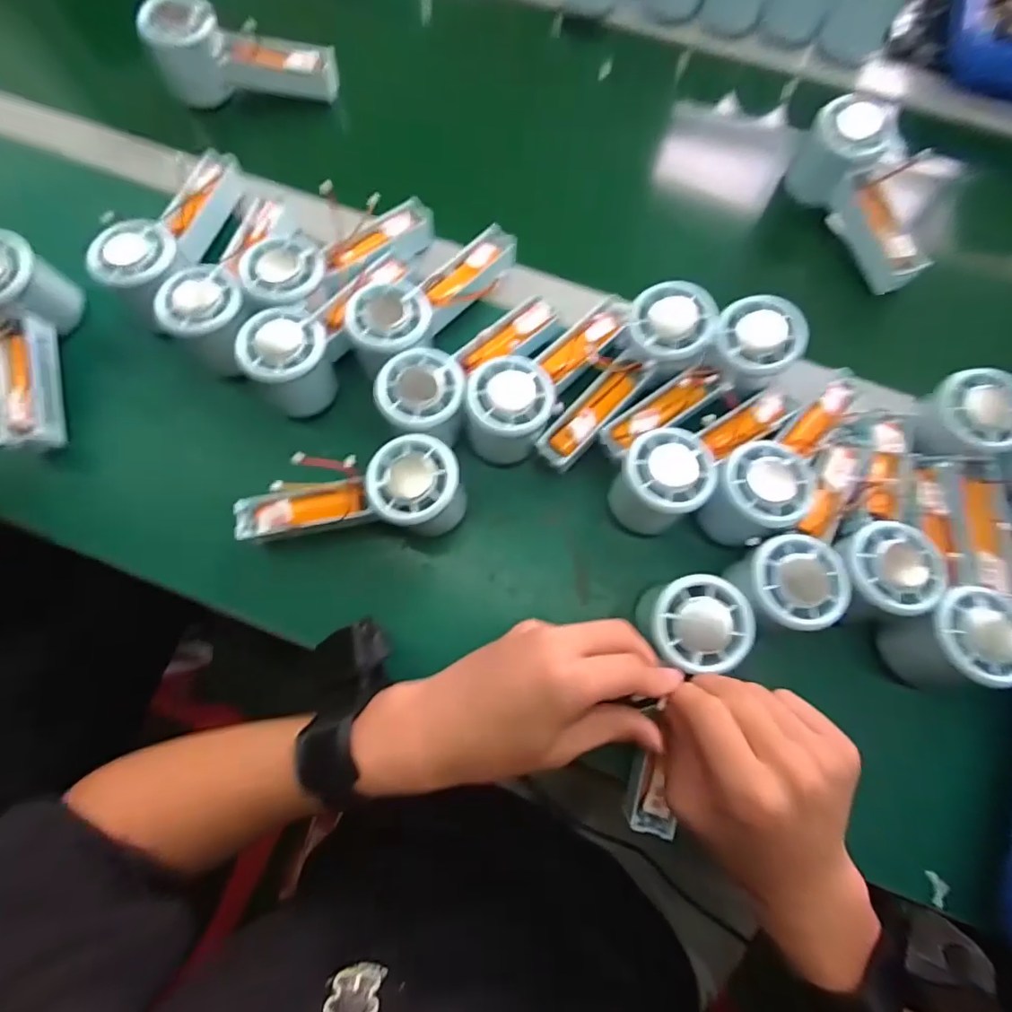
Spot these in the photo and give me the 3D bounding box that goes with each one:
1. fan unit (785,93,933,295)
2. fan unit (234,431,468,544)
[{"bbox_3d":[0.295,-0.251,0.442,0.050,0.067,0.150,-17,87,-6],"label":"fan unit"},{"bbox_3d":[-0.104,-0.005,0.355,0.155,0.054,0.058,-6,74,-3],"label":"fan unit"}]

